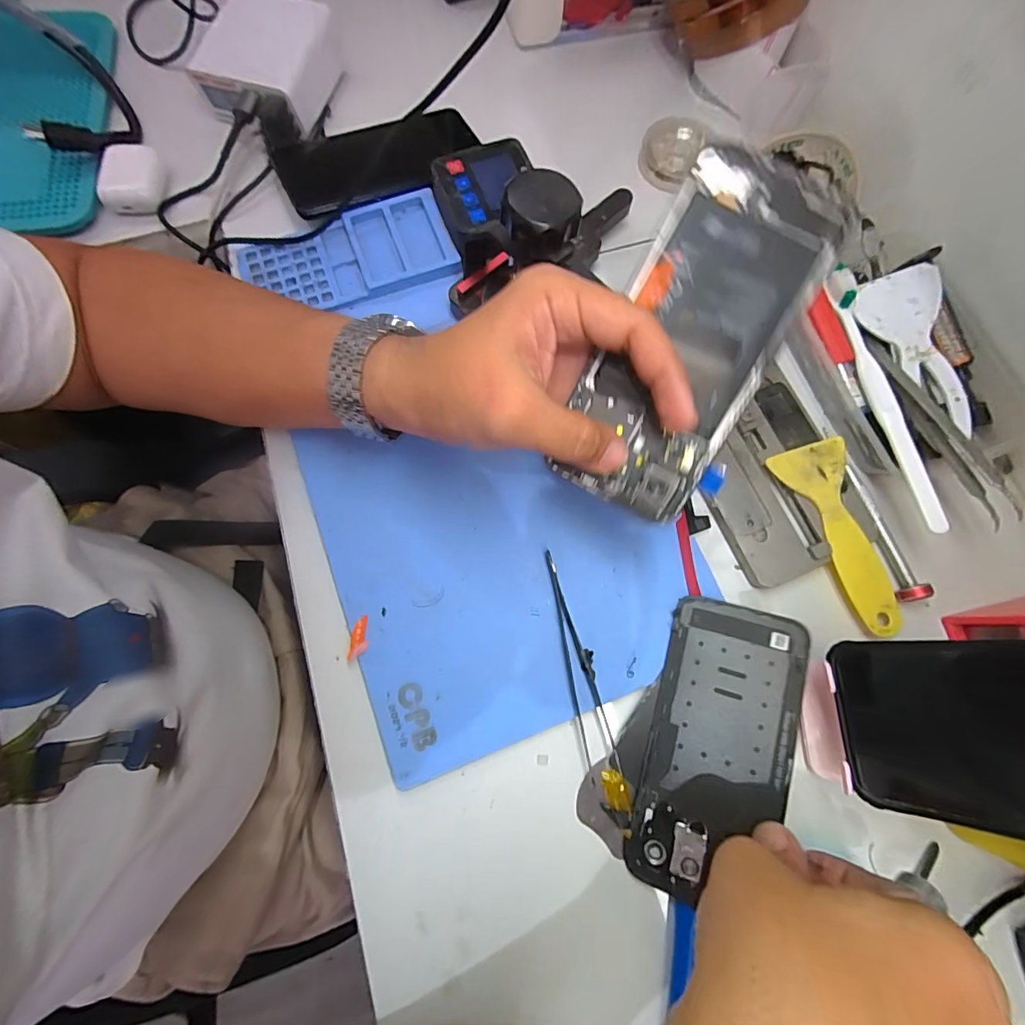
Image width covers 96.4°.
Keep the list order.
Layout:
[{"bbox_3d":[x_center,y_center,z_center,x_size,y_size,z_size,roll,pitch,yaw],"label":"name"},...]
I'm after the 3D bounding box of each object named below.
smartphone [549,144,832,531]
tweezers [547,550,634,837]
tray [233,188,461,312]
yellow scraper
[{"bbox_3d":[0.080,-0.075,0.212,0.073,0.007,0.155,24,103,6],"label":"smartphone"},{"bbox_3d":[0.042,0.103,0.267,0.019,0.009,0.160,-14,76,-4],"label":"tweezers"},{"bbox_3d":[-0.118,-0.181,0.334,0.145,0.014,0.072,-22,77,-6],"label":"tray"},{"bbox_3d":[0.210,0.015,0.288,0.049,0.005,0.122,-18,77,-5],"label":"yellow scraper"}]

